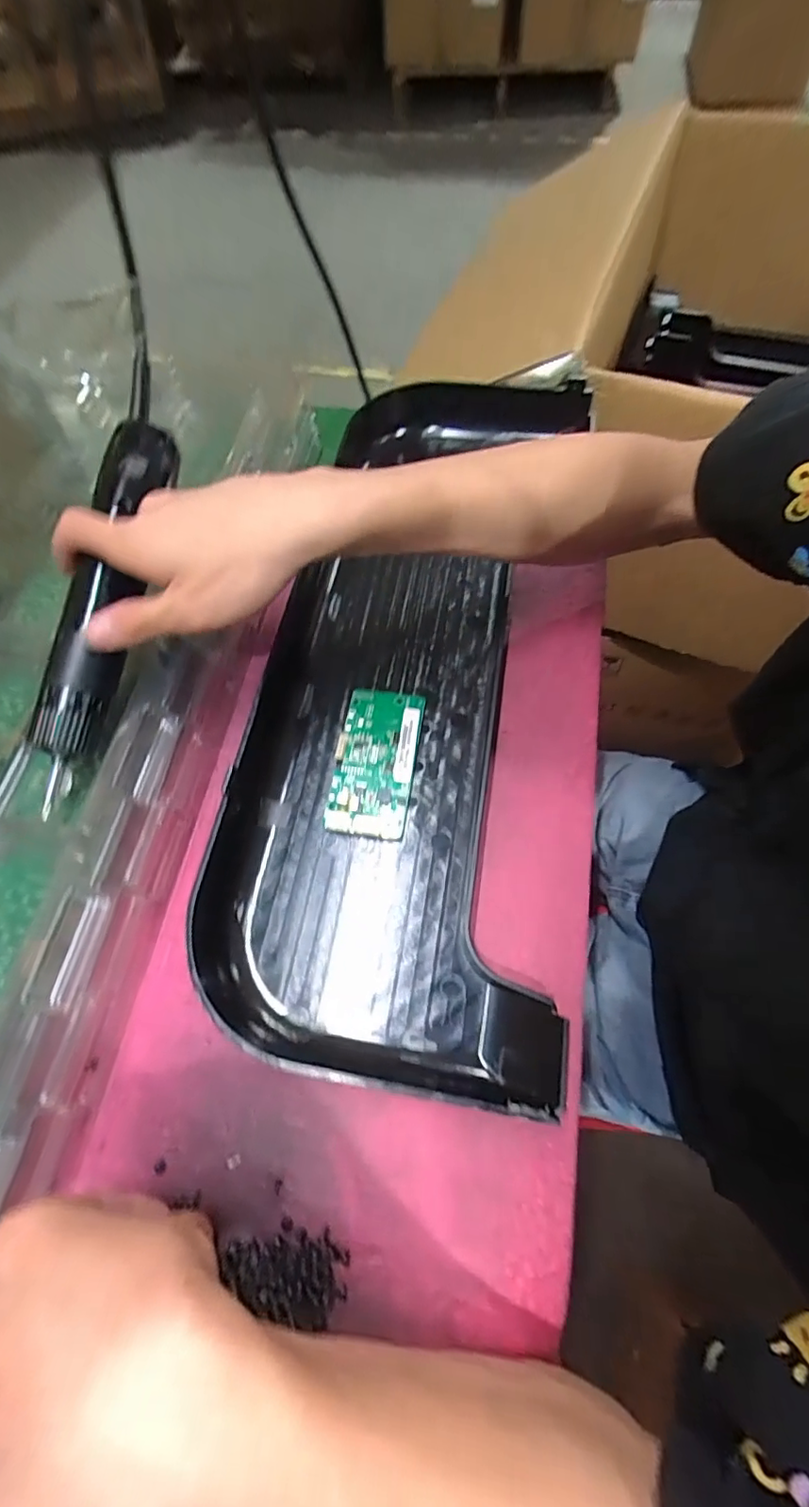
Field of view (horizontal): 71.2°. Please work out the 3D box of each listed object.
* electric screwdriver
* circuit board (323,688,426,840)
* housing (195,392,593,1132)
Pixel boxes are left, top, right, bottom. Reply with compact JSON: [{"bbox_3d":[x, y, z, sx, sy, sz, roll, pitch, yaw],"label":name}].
[{"bbox_3d":[-0.163,-0.081,0.308,0.036,0.028,0.217,7,76,1],"label":"electric screwdriver"},{"bbox_3d":[-0.018,0.003,0.346,0.048,0.007,0.095,7,63,7],"label":"circuit board"},{"bbox_3d":[0.017,-0.066,0.368,0.208,0.046,0.489,8,63,8],"label":"housing"}]

